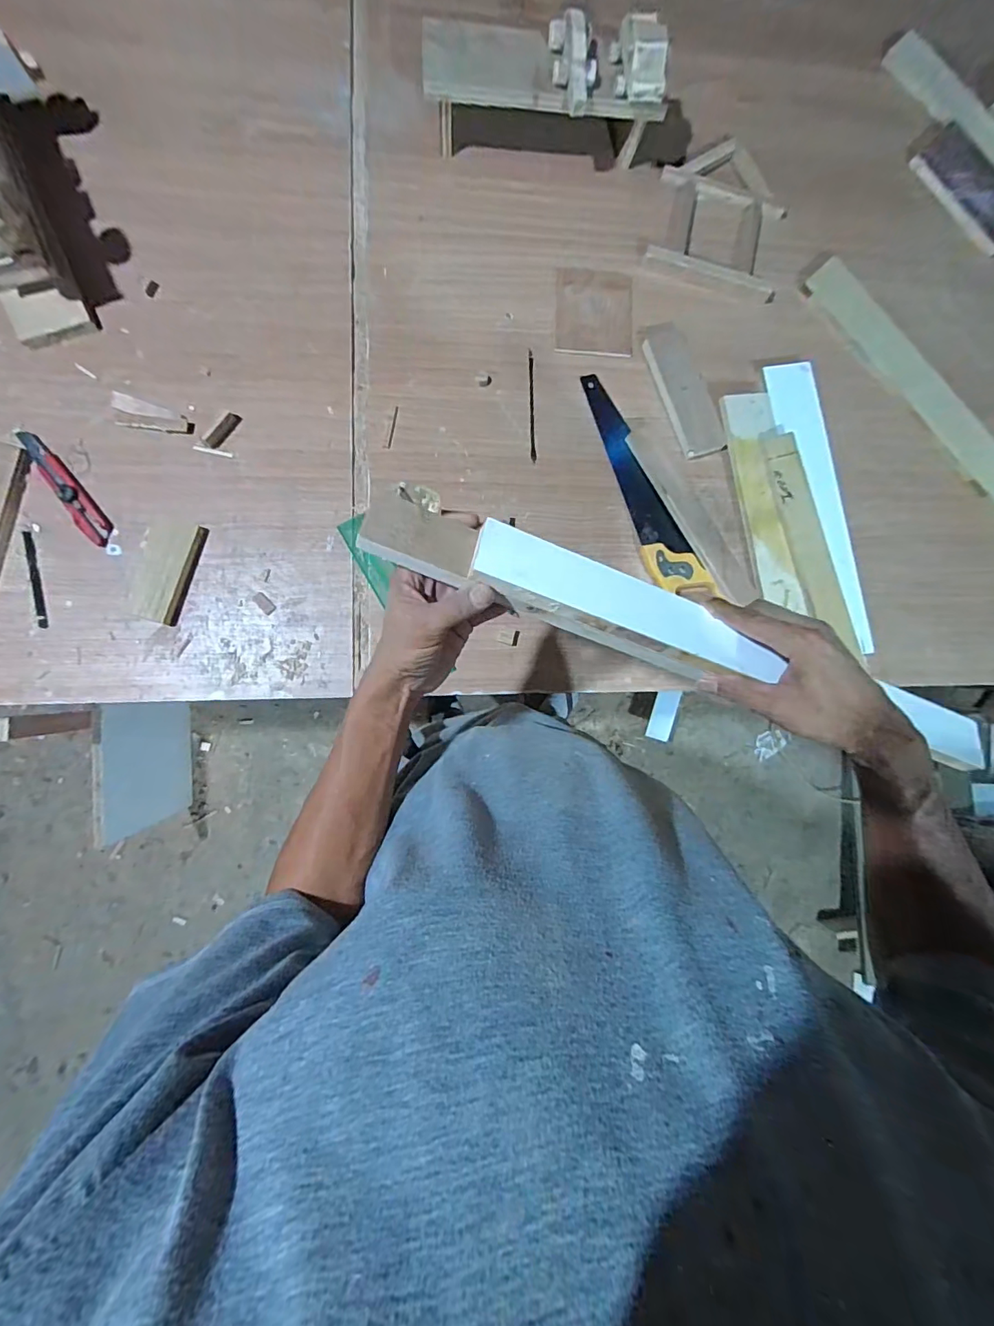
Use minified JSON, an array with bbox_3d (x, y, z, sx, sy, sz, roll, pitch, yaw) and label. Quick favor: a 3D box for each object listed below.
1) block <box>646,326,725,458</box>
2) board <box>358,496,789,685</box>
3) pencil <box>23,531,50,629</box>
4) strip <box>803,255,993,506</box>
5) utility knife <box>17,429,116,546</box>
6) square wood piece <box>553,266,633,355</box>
[{"bbox_3d":[0.283,-0.413,0.738,0.064,0.012,0.203,-19,90,-6],"label":"block"},{"bbox_3d":[0.066,-0.051,0.372,0.332,0.024,0.056,18,86,-11],"label":"board"},{"bbox_3d":[-0.605,-0.109,0.635,0.013,0.008,0.128,-13,89,-6],"label":"pencil"},{"bbox_3d":[0.695,-0.409,0.768,0.064,0.017,0.552,-43,93,8],"label":"strip"},{"bbox_3d":[-0.567,-0.234,0.637,0.035,0.017,0.178,-35,91,-6],"label":"utility knife"},{"bbox_3d":[0.148,-0.532,0.736,0.118,0.004,0.131,2,88,-5],"label":"square wood piece"}]

